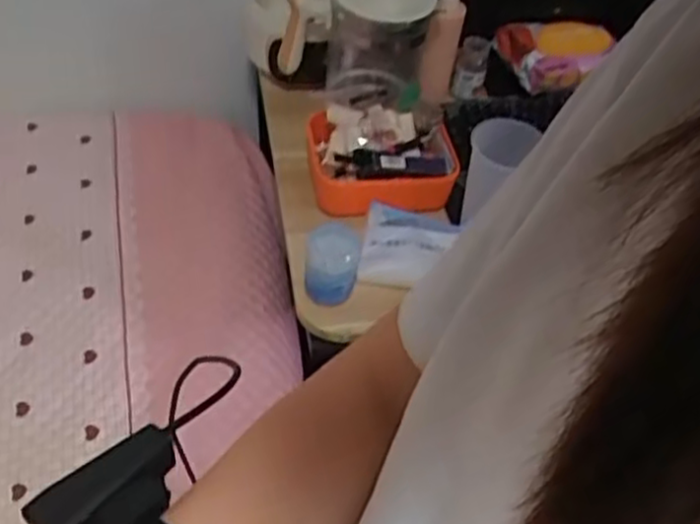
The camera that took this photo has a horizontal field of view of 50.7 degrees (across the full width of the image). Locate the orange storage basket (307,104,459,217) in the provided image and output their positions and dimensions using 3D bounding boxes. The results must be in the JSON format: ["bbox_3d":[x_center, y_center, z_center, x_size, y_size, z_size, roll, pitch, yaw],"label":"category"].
[{"bbox_3d":[0.037,-0.122,0.909,0.185,0.080,0.134,4,49,-2],"label":"orange storage basket"}]

